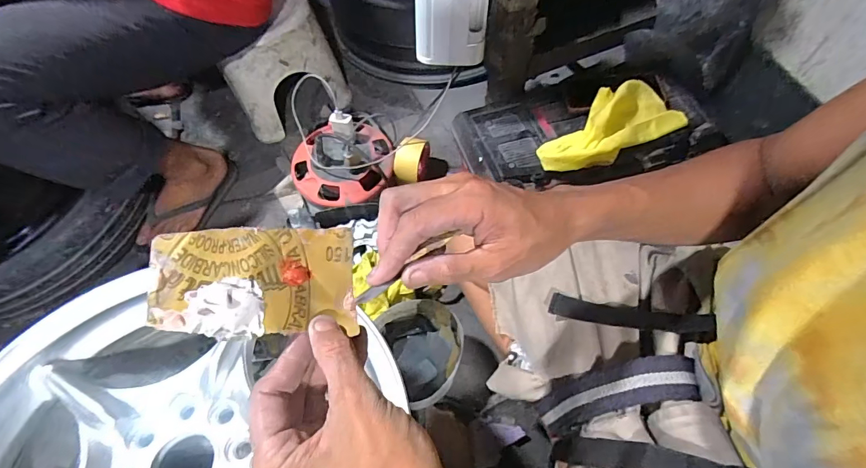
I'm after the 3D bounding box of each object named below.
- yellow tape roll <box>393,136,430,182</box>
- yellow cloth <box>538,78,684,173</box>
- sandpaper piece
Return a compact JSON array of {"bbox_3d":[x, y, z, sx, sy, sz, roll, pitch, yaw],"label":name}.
[{"bbox_3d":[-0.042,-0.148,0.861,0.046,0.091,0.089,19,66,13],"label":"yellow tape roll"},{"bbox_3d":[0.275,-0.172,0.671,0.244,0.042,0.110,-28,65,-11],"label":"yellow cloth"},{"bbox_3d":[-0.100,0.028,0.251,0.111,0.012,0.065,3,63,-33],"label":"sandpaper piece"}]

